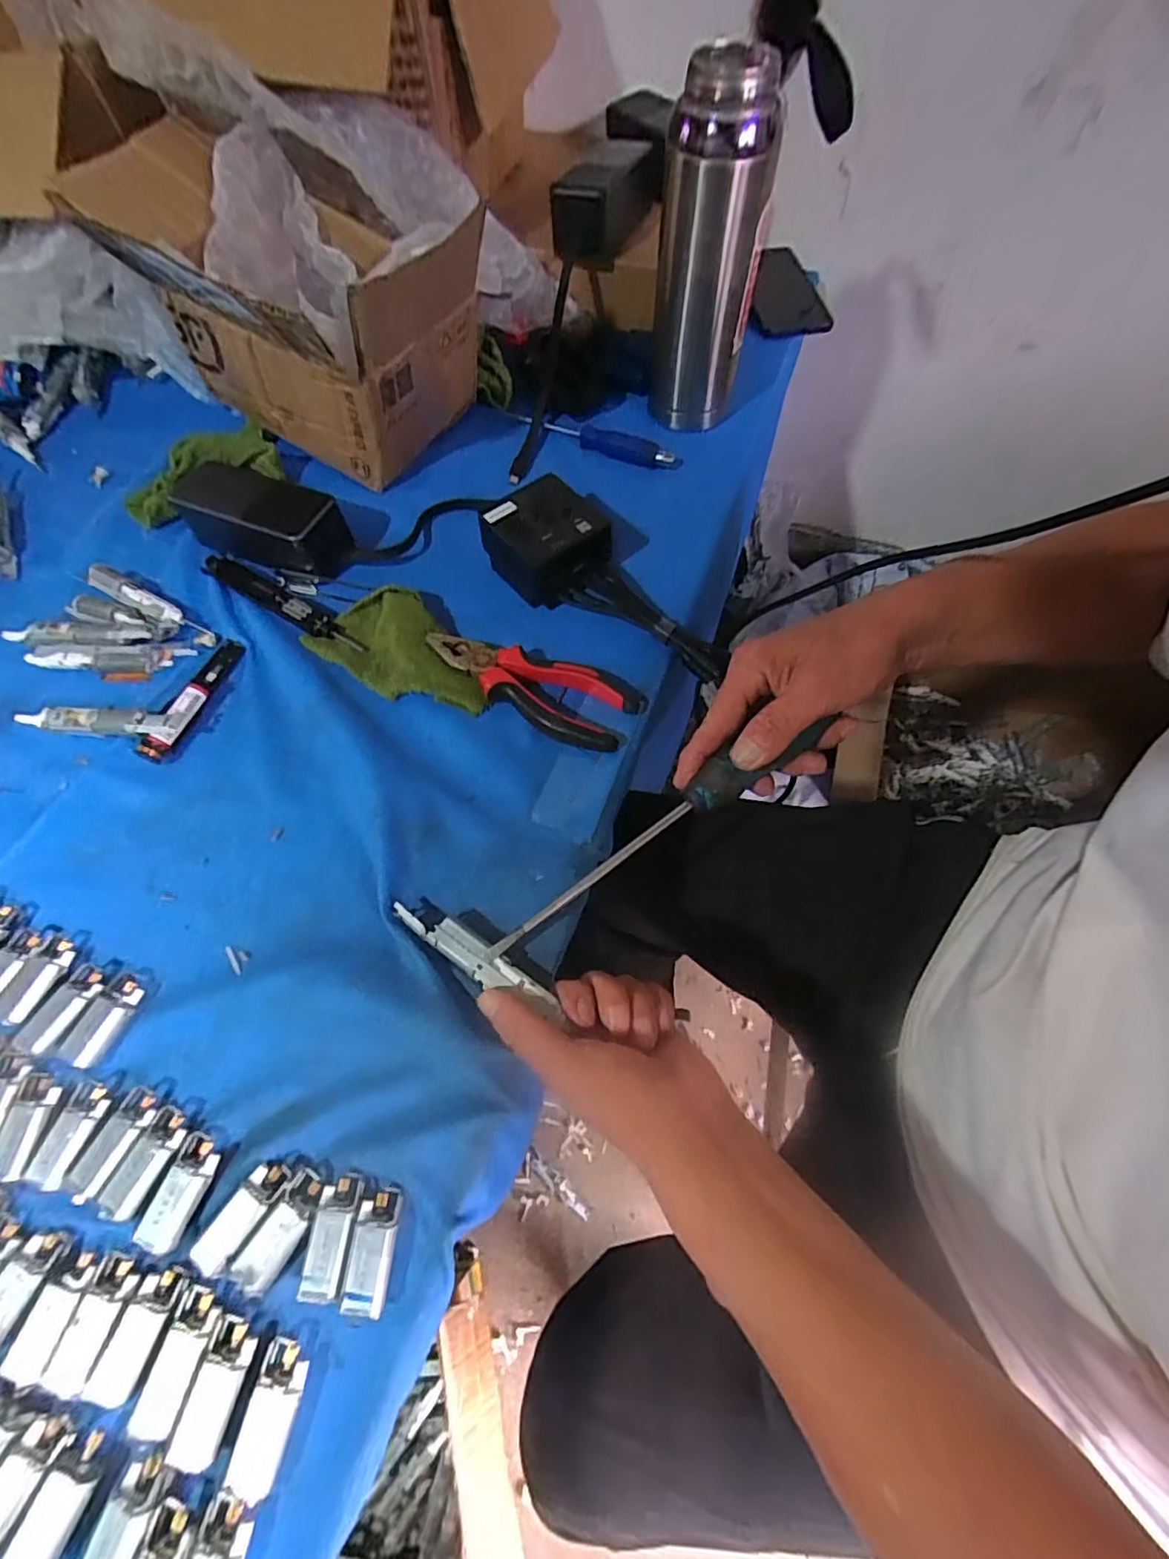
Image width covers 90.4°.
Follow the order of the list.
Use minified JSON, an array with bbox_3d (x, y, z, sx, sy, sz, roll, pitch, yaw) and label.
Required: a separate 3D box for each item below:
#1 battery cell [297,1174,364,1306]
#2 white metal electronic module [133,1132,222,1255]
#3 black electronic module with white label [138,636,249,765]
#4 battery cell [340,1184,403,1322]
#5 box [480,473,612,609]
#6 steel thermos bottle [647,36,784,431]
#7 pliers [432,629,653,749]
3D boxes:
[{"bbox_3d":[-0.119,0.214,0.273,0.018,0.013,0.046,3,62,3],"label":"battery cell"},{"bbox_3d":[-0.194,0.199,0.280,0.020,0.005,0.046,5,45,2],"label":"white metal electronic module"},{"bbox_3d":[-0.281,-0.061,0.415,0.022,0.017,0.106,12,63,7],"label":"black electronic module with white label"},{"bbox_3d":[-0.098,0.219,0.270,0.018,0.012,0.046,2,62,2],"label":"battery cell"},{"bbox_3d":[-0.027,-0.183,0.450,0.081,0.049,0.077,-31,66,-14],"label":"box"},{"bbox_3d":[0.099,-0.411,0.469,0.081,0.216,0.066,6,63,4],"label":"steel thermos bottle"},{"bbox_3d":[-0.036,-0.071,0.413,0.151,0.017,0.063,24,65,13],"label":"pliers"}]

